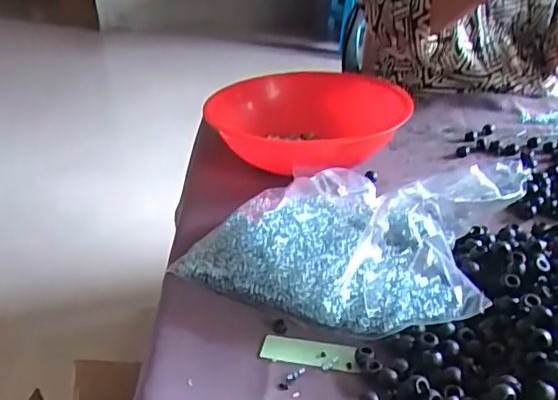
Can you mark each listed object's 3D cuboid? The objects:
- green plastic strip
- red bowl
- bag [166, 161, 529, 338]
[{"bbox_3d":[0.023,0.120,0.452,0.077,0.005,0.027,8,32,14],"label":"green plastic strip"},{"bbox_3d":[0.037,-0.089,0.723,0.229,0.081,0.209,-4,31,2],"label":"red bowl"},{"bbox_3d":[0.065,0.020,0.533,0.267,0.083,0.197,13,34,25],"label":"bag"}]

